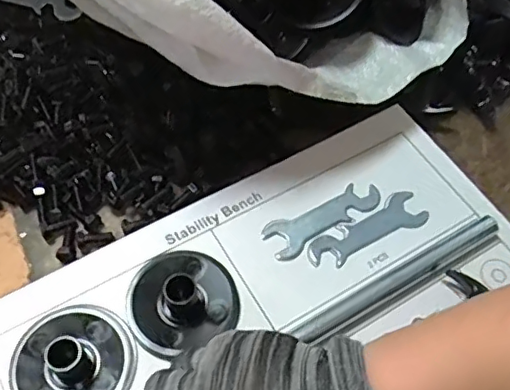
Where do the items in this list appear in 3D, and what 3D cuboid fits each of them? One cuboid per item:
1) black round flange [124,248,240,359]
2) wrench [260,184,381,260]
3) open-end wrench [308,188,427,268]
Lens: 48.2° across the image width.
[{"bbox_3d":[-0.050,0.063,0.370,0.070,0.024,0.065,0,60,0],"label":"black round flange"},{"bbox_3d":[0.050,0.015,0.413,0.093,0.004,0.029,-28,64,-15],"label":"wrench"},{"bbox_3d":[0.080,0.026,0.410,0.093,0.006,0.027,-26,63,-14],"label":"open-end wrench"}]

